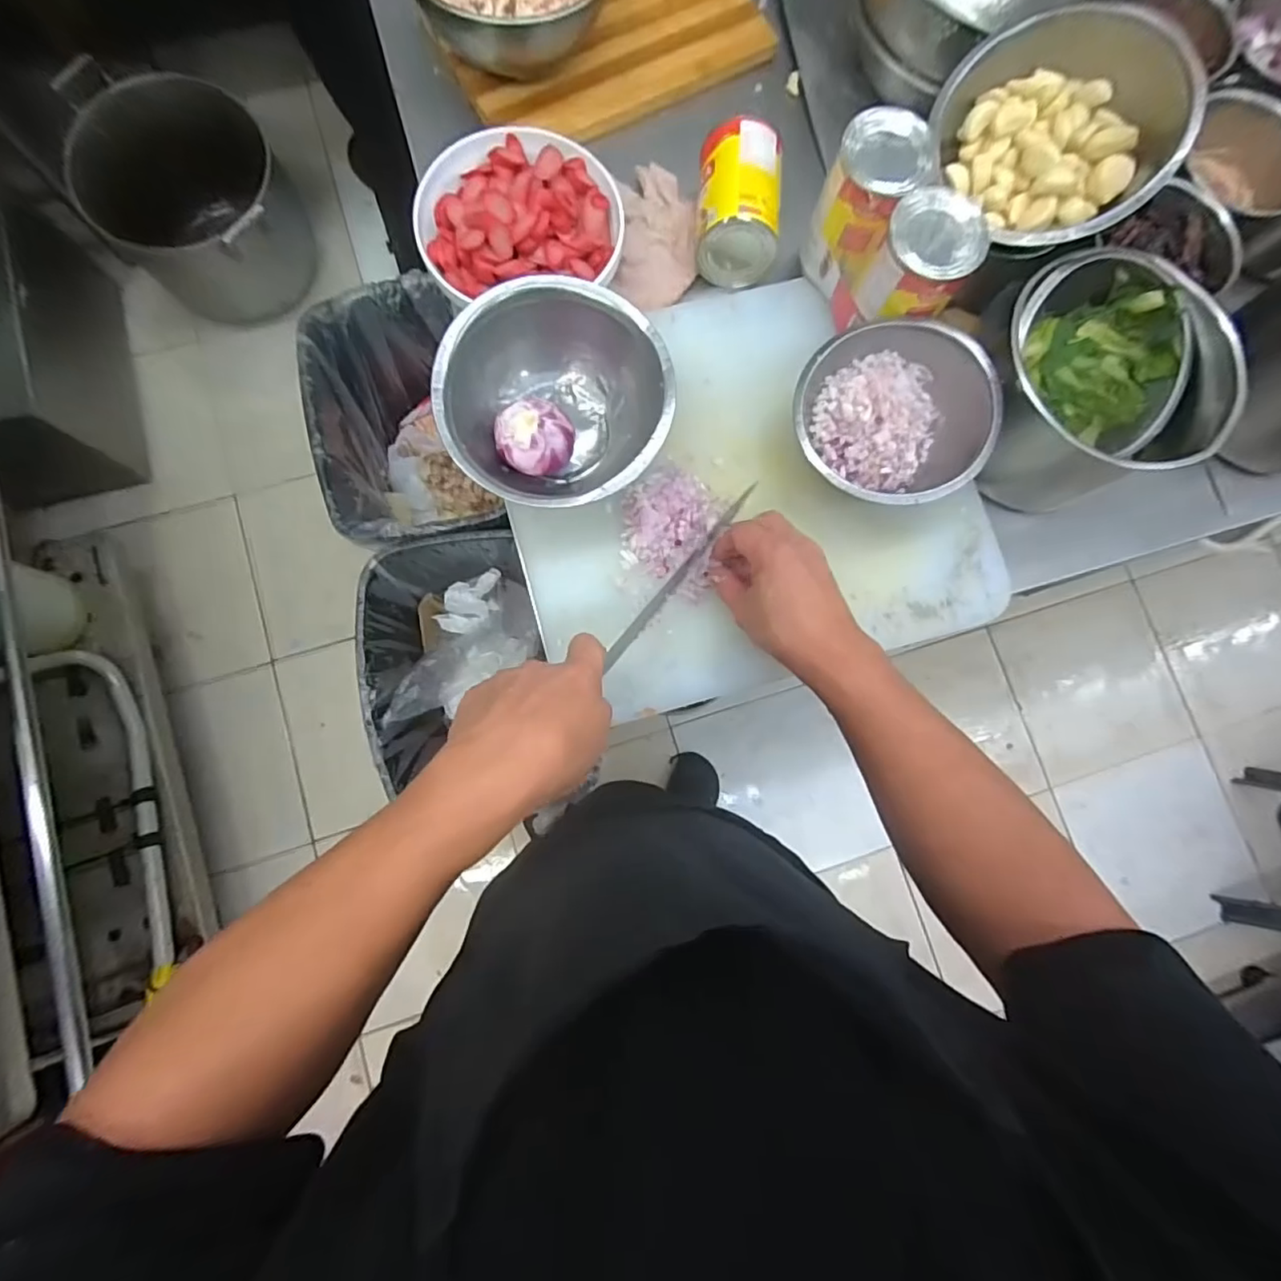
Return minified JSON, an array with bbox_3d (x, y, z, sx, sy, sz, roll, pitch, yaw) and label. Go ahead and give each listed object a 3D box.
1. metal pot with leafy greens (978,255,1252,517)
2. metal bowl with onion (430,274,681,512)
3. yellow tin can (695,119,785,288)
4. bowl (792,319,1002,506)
[{"bbox_3d":[0.355,-0.200,0.467,0.170,0.116,0.161,0,81,-3],"label":"metal pot with leafy greens"},{"bbox_3d":[-0.063,-0.177,0.450,0.164,0.079,0.163,0,81,-3],"label":"metal bowl with onion"},{"bbox_3d":[0.085,-0.385,0.509,0.067,0.065,0.107,2,81,-3],"label":"yellow tin can"},{"bbox_3d":[0.192,-0.171,0.455,0.142,0.062,0.138,0,81,-3],"label":"bowl"}]

